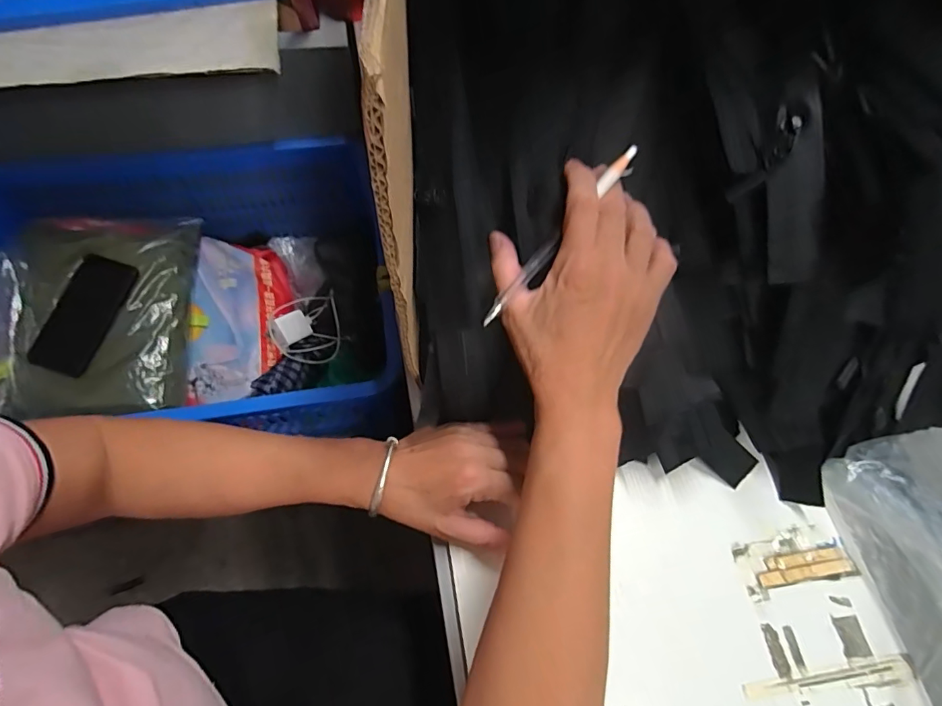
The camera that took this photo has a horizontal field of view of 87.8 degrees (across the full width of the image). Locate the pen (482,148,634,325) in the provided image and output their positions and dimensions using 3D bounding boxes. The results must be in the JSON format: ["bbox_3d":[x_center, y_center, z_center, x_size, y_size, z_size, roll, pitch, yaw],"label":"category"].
[{"bbox_3d":[0.056,-0.075,0.315,0.010,0.006,0.147,41,92,14],"label":"pen"}]

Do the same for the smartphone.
[{"bbox_3d":[-0.550,-0.056,0.697,0.085,0.008,0.173,16,72,-4],"label":"smartphone"}]

